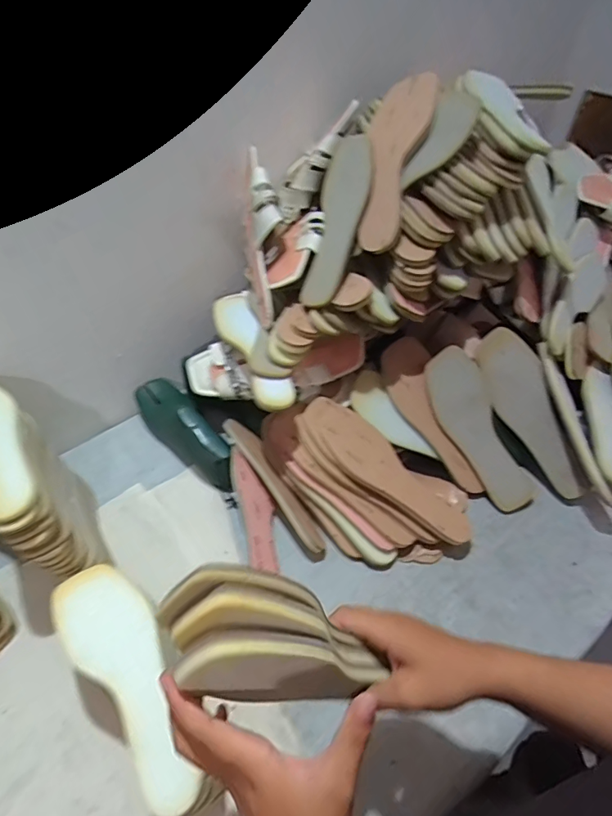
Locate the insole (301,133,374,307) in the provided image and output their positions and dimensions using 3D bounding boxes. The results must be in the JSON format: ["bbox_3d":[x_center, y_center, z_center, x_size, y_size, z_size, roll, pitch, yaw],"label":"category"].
[{"bbox_3d":[0.041,-0.247,0.606,0.075,0.010,0.231,9,85,42],"label":"insole"}]

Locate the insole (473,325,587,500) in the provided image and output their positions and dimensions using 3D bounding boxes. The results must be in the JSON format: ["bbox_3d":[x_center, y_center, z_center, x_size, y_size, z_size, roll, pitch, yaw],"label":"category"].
[{"bbox_3d":[0.322,0.009,0.670,0.075,0.256,0.021,-22,-3,26],"label":"insole"}]

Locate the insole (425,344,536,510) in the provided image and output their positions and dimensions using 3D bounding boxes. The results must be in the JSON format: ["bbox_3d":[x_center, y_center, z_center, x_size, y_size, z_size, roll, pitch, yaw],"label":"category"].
[{"bbox_3d":[0.241,0.031,0.654,0.078,0.014,0.236,-26,87,0],"label":"insole"}]

